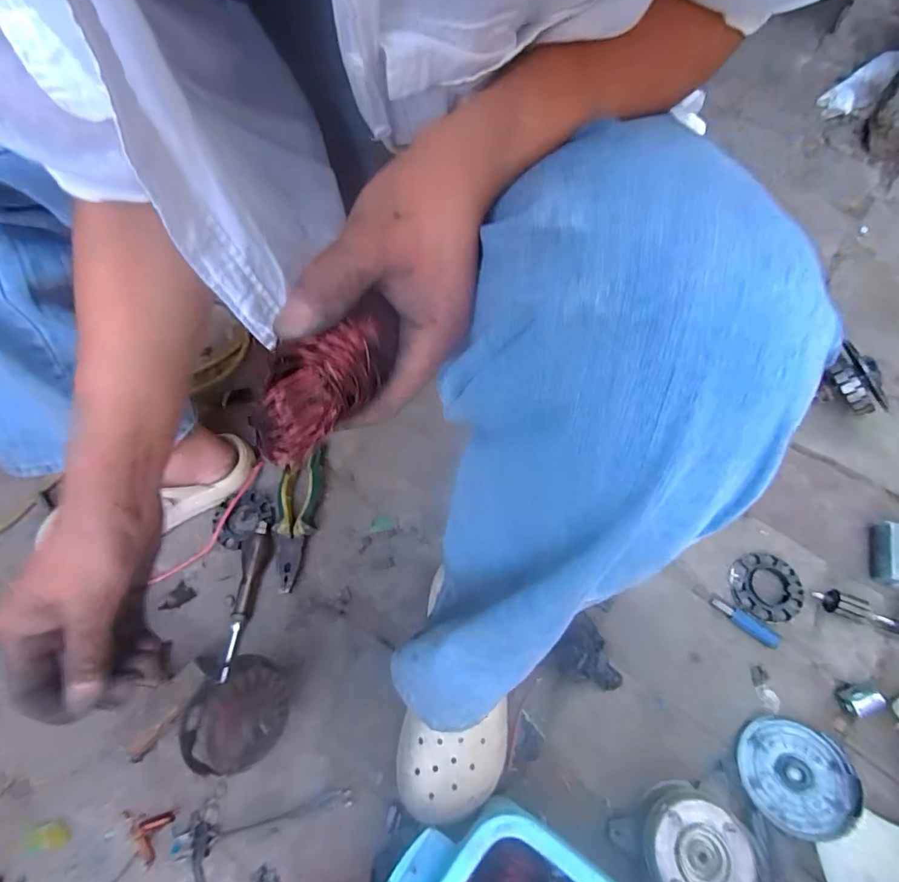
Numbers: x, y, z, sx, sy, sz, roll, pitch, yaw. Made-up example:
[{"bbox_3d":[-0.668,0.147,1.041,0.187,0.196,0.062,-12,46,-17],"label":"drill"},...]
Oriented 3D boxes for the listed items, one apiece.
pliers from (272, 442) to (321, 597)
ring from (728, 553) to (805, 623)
[{"bbox_3d":[-0.194,0.095,0.608,0.051,0.023,0.175,1,66,5],"label":"pliers"},{"bbox_3d":[0.360,0.166,0.553,0.075,0.009,0.074,-2,65,3],"label":"ring"}]

